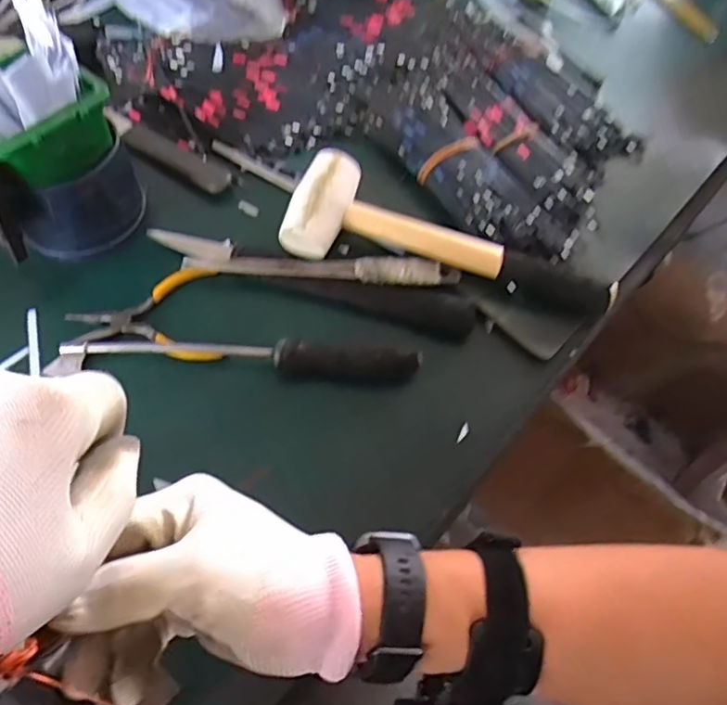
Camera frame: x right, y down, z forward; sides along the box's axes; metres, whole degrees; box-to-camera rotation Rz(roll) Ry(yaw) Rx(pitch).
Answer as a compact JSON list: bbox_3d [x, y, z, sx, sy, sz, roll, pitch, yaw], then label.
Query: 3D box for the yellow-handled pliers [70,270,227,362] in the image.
[{"bbox_3d":[-0.164,-0.026,0.442,0.111,0.010,0.078,-4,60,-5],"label":"yellow-handled pliers"}]

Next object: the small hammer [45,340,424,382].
[{"bbox_3d":[-0.089,0.003,0.416,0.254,0.032,0.023,3,60,-1],"label":"small hammer"}]

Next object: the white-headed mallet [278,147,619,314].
[{"bbox_3d":[0.069,-0.088,0.454,0.253,0.041,0.077,16,60,6],"label":"white-headed mallet"}]

